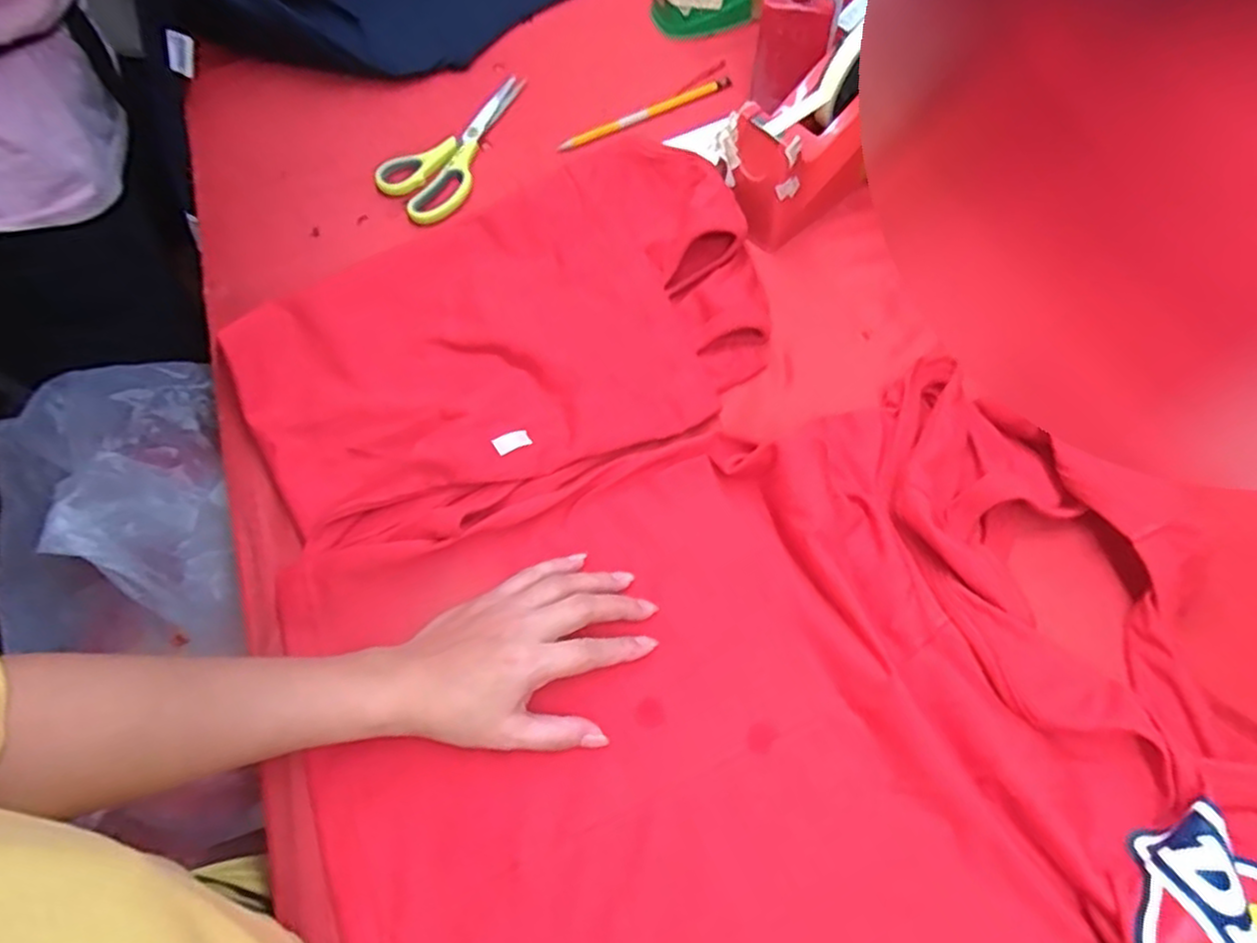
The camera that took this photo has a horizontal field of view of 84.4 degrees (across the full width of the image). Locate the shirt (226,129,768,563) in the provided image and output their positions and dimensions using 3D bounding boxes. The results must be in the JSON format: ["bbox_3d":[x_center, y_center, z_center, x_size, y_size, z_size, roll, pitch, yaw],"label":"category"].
[{"bbox_3d":[-0.093,-0.107,0.501,0.379,0.044,0.265,-25,68,-14],"label":"shirt"}]

